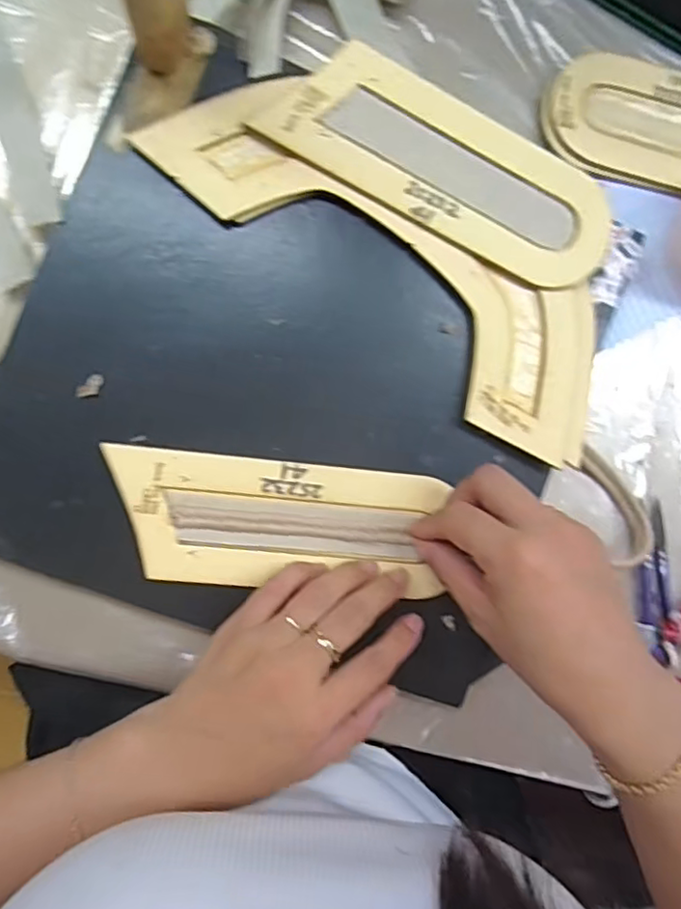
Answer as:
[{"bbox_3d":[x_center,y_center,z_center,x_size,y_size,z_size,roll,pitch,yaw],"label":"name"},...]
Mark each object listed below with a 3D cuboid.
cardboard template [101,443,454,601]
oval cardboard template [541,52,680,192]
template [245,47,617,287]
[{"bbox_3d":[-0.033,0.038,0.336,0.178,0.011,0.070,5,90,-6],"label":"cardboard template"},{"bbox_3d":[0.199,-0.198,0.373,0.156,0.011,0.069,7,90,-7],"label":"oval cardboard template"},{"bbox_3d":[0.061,-0.157,0.337,0.190,0.006,0.065,26,89,-8],"label":"template"}]

